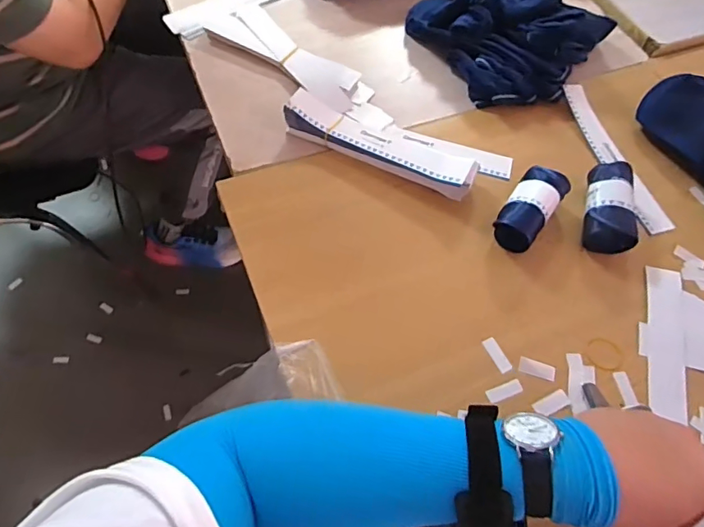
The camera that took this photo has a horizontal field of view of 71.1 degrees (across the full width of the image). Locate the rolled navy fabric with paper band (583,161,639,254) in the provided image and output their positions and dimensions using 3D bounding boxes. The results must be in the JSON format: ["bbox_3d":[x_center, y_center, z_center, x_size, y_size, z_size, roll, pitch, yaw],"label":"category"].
[{"bbox_3d":[0.279,-0.062,0.537,0.052,0.035,0.105,10,64,2],"label":"rolled navy fabric with paper band"}]

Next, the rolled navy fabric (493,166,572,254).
[{"bbox_3d":[0.190,-0.057,0.534,0.049,0.045,0.102,36,68,15],"label":"rolled navy fabric"}]

